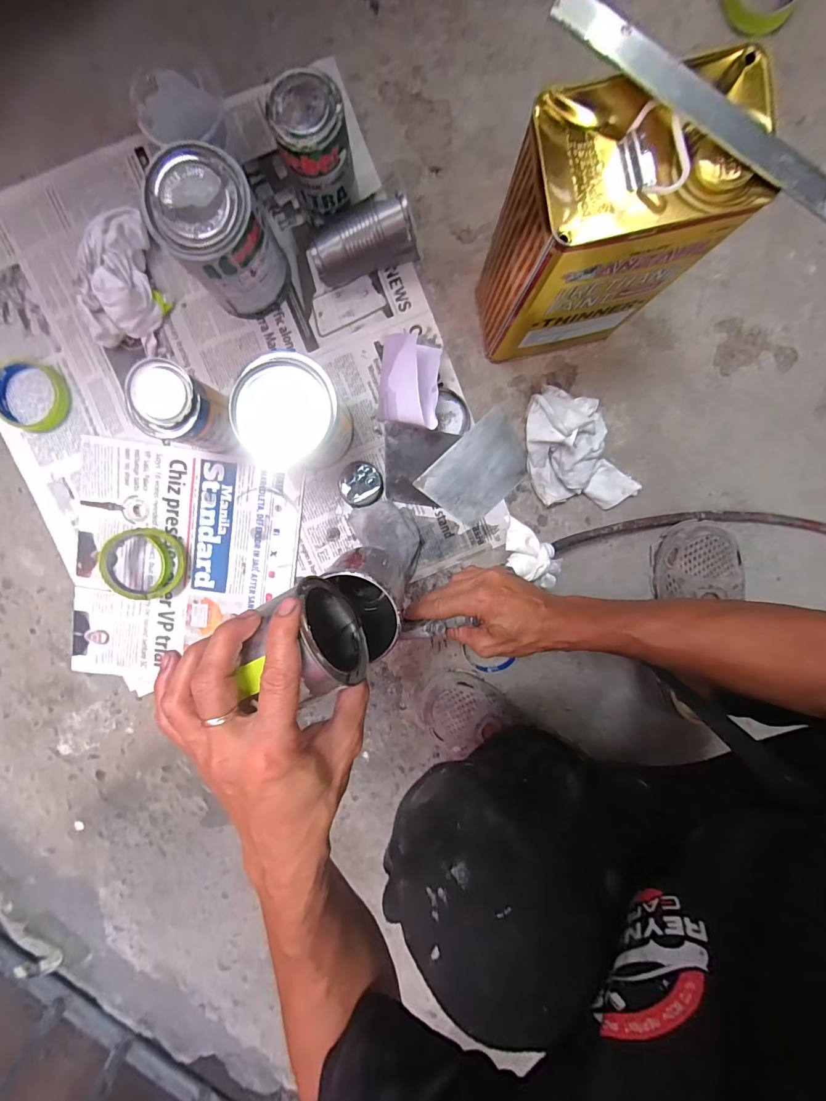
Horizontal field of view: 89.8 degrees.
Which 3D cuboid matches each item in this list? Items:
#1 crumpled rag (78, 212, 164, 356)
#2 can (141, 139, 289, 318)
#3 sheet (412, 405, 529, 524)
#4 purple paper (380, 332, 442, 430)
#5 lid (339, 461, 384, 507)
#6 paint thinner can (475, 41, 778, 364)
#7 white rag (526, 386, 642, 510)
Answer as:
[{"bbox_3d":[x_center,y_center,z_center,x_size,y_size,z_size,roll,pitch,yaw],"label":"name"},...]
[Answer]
[{"bbox_3d":[-0.348,-0.313,0.494,0.081,0.052,0.129,4,97,-2],"label":"crumpled rag"},{"bbox_3d":[-0.205,-0.338,0.454,0.104,0.129,0.103,0,97,-1],"label":"can"},{"bbox_3d":[0.087,-0.106,0.549,0.141,0.007,0.097,-44,102,5],"label":"sheet"},{"bbox_3d":[-0.005,-0.207,0.502,0.072,0.077,0.115,4,97,-2],"label":"purple paper"},{"bbox_3d":[-0.069,-0.087,0.549,0.057,0.004,0.057,0,97,-1],"label":"lid"},{"bbox_3d":[0.168,-0.294,0.409,0.163,0.250,0.112,-13,98,0],"label":"paint thinner can"},{"bbox_3d":[0.204,-0.122,0.525,0.116,0.056,0.176,-31,97,3],"label":"white rag"}]

